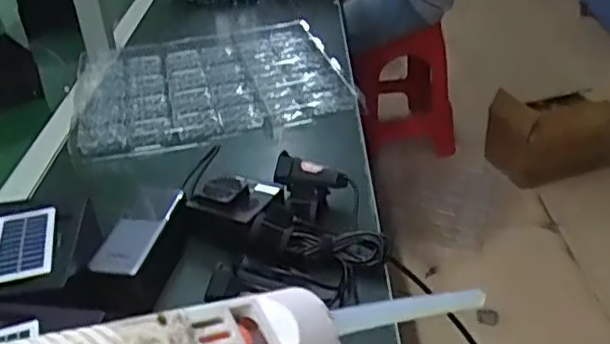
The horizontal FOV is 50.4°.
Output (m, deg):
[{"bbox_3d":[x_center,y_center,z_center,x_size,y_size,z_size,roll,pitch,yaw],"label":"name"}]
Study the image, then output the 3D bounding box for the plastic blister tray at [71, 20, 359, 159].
[{"bbox_3d":[-0.151,-0.148,1.002,0.392,0.019,0.363,-10,33,-10],"label":"plastic blister tray"}]

